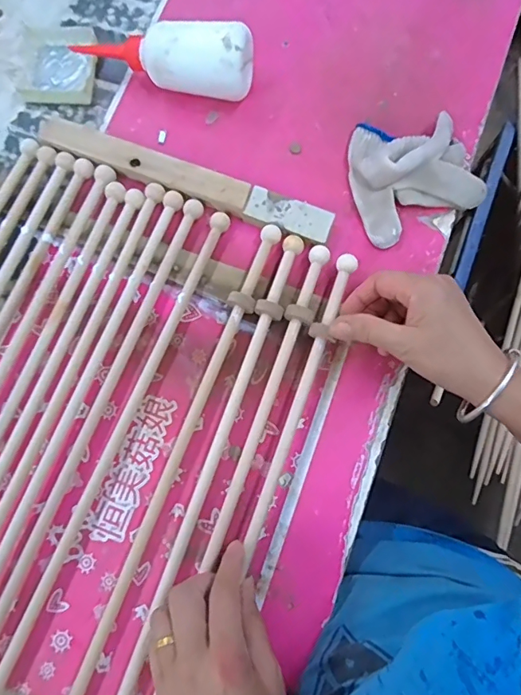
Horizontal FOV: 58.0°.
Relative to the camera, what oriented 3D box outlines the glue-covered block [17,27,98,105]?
[{"bbox_3d":[-0.205,-0.288,0.476,0.076,0.014,0.075,5,78,1],"label":"glue-covered block"}]

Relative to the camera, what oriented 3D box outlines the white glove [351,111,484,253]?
[{"bbox_3d":[0.135,-0.169,0.433,0.112,0.037,0.118,-24,79,-5],"label":"white glove"}]

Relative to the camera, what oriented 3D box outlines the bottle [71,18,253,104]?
[{"bbox_3d":[-0.098,-0.275,0.449,0.179,0.063,0.055,8,78,2],"label":"bottle"}]

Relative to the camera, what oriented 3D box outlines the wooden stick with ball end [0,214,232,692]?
[{"bbox_3d":[-0.175,0.188,0.382,0.019,0.020,0.695,23,79,5],"label":"wooden stick with ball end"}]

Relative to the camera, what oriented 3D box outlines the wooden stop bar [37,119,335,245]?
[{"bbox_3d":[-0.073,-0.159,0.446,0.288,0.019,0.035,21,79,4],"label":"wooden stop bar"}]

